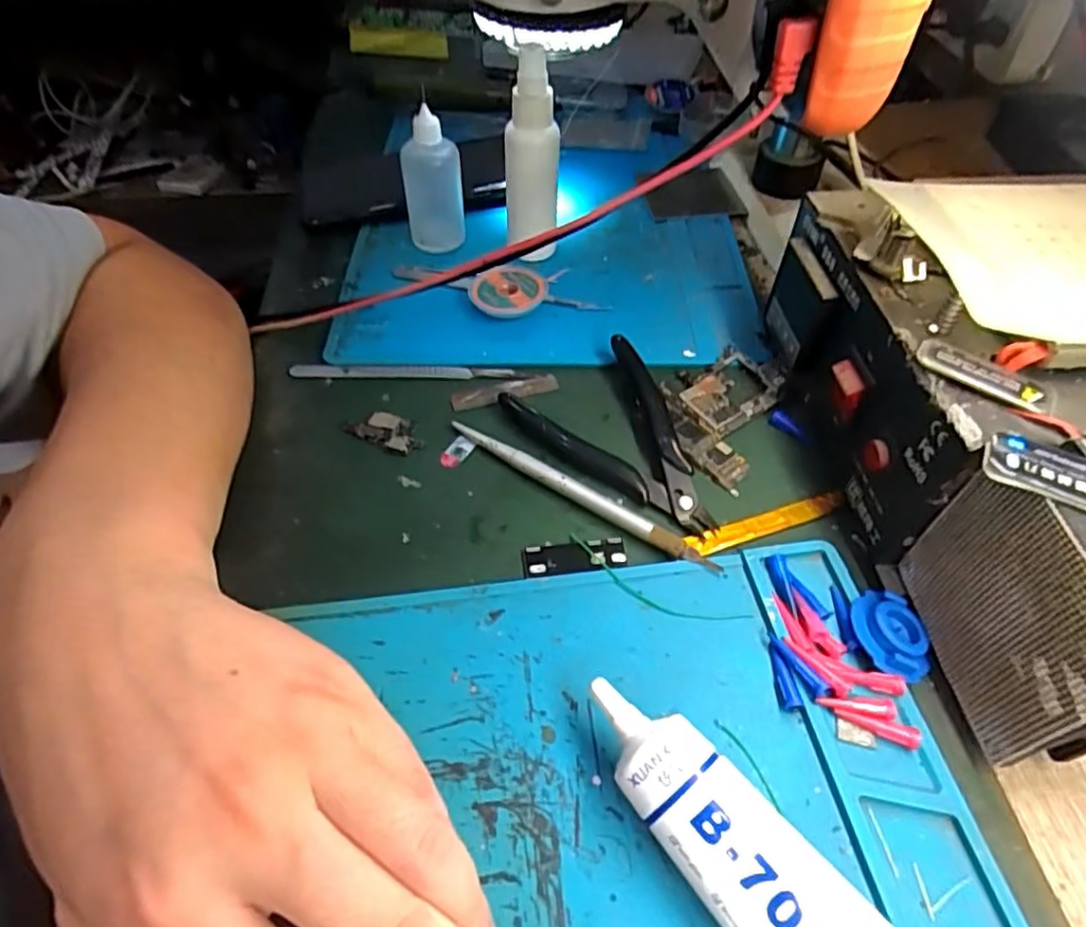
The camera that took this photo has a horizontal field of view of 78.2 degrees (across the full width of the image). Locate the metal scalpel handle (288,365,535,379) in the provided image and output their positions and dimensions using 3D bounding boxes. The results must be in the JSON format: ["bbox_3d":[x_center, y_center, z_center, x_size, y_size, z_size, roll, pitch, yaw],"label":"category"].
[{"bbox_3d":[-0.072,-0.050,0.364,0.128,0.007,0.008,-1,49,0],"label":"metal scalpel handle"}]

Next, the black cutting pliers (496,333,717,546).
[{"bbox_3d":[0.041,-0.011,0.324,0.077,0.012,0.114,-24,53,-19],"label":"black cutting pliers"}]

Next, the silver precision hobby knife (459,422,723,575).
[{"bbox_3d":[0.015,0.012,0.308,0.141,0.007,0.009,29,56,23],"label":"silver precision hobby knife"}]

